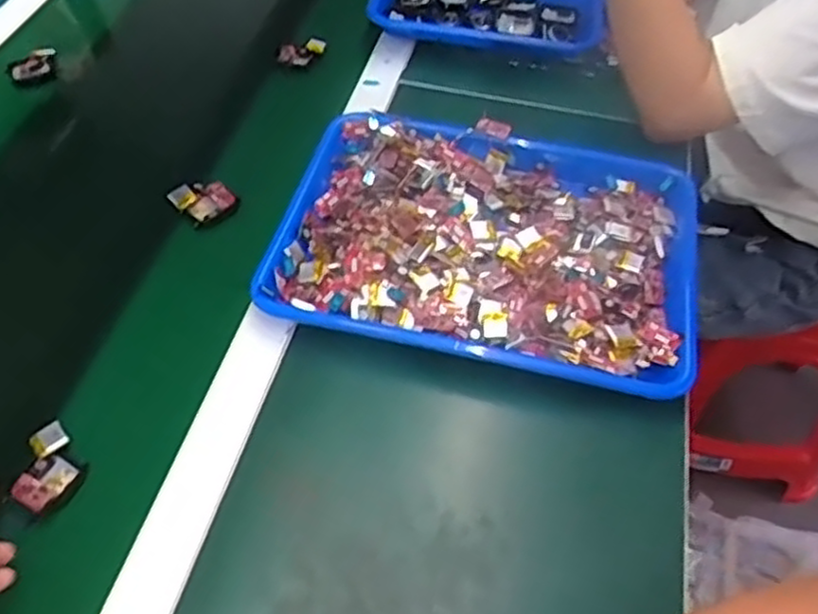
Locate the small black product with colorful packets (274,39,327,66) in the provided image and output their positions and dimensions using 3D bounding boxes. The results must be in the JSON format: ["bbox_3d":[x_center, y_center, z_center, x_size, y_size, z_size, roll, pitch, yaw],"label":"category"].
[{"bbox_3d":[-0.116,-0.276,0.799,0.054,0.022,0.024,-29,60,-17],"label":"small black product with colorful packets"}]

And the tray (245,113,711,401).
[{"bbox_3d":[0.067,-0.063,0.609,0.334,0.033,0.250,11,51,9],"label":"tray"}]

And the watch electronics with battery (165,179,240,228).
[{"bbox_3d":[-0.182,-0.095,0.653,0.046,0.019,0.044,-1,56,1],"label":"watch electronics with battery"}]

